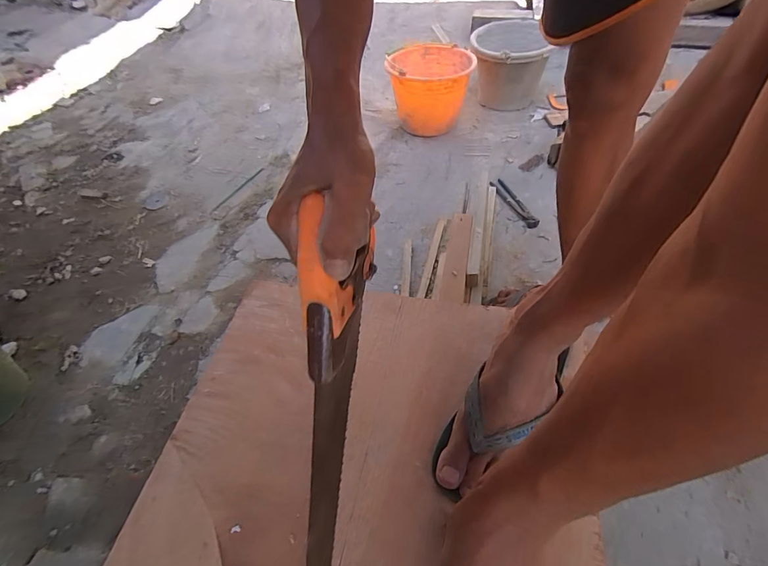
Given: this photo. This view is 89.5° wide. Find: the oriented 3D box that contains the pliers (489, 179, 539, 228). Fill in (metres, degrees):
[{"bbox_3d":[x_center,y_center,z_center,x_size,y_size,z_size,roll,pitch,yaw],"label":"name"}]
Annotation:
[{"bbox_3d":[0.365,-0.229,1.101,0.047,0.010,0.215,-17,50,-8],"label":"pliers"}]

